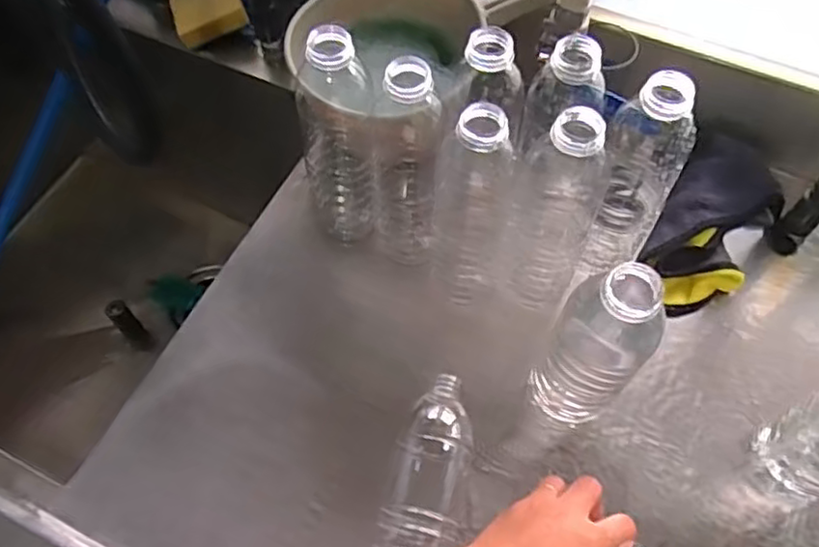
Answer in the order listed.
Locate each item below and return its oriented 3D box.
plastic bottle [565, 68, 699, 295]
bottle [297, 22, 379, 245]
[{"bbox_3d":[0.179,-0.070,0.528,0.060,0.235,0.068,27,65,14],"label":"plastic bottle"},{"bbox_3d":[-0.059,-0.104,0.533,0.057,0.199,0.054,-14,62,-7],"label":"bottle"}]

